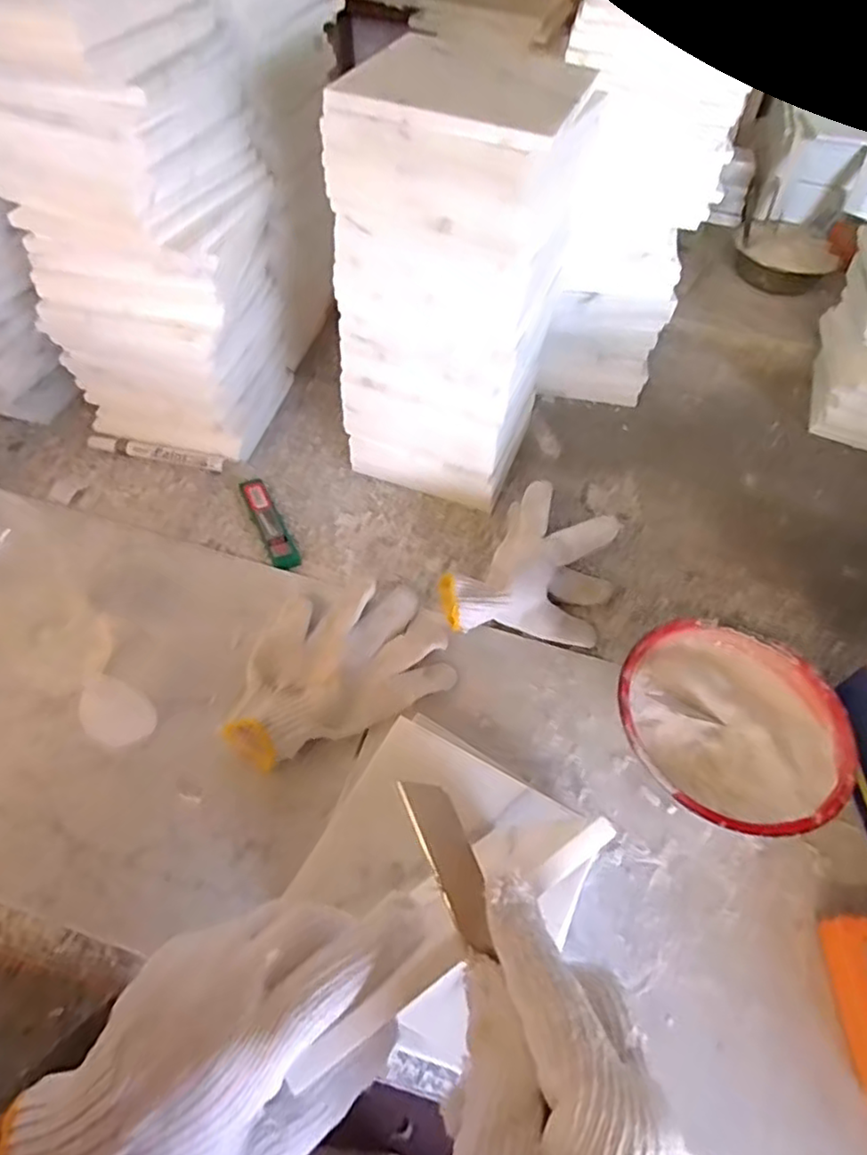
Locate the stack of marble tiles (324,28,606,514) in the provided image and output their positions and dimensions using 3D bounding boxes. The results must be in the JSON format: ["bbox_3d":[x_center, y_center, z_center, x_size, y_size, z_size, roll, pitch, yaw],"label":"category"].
[{"bbox_3d":[0.020,-0.237,0.583,0.154,0.331,0.151,22,56,14],"label":"stack of marble tiles"}]

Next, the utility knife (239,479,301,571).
[{"bbox_3d":[-0.157,-0.053,0.635,0.023,0.010,0.118,-21,57,-17],"label":"utility knife"}]

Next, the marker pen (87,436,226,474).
[{"bbox_3d":[-0.283,-0.126,0.678,0.144,0.015,0.011,10,54,5],"label":"marker pen"}]

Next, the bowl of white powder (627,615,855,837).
[{"bbox_3d":[0.221,0.116,0.503,0.163,0.050,0.157,1,53,-1],"label":"bowl of white powder"}]

